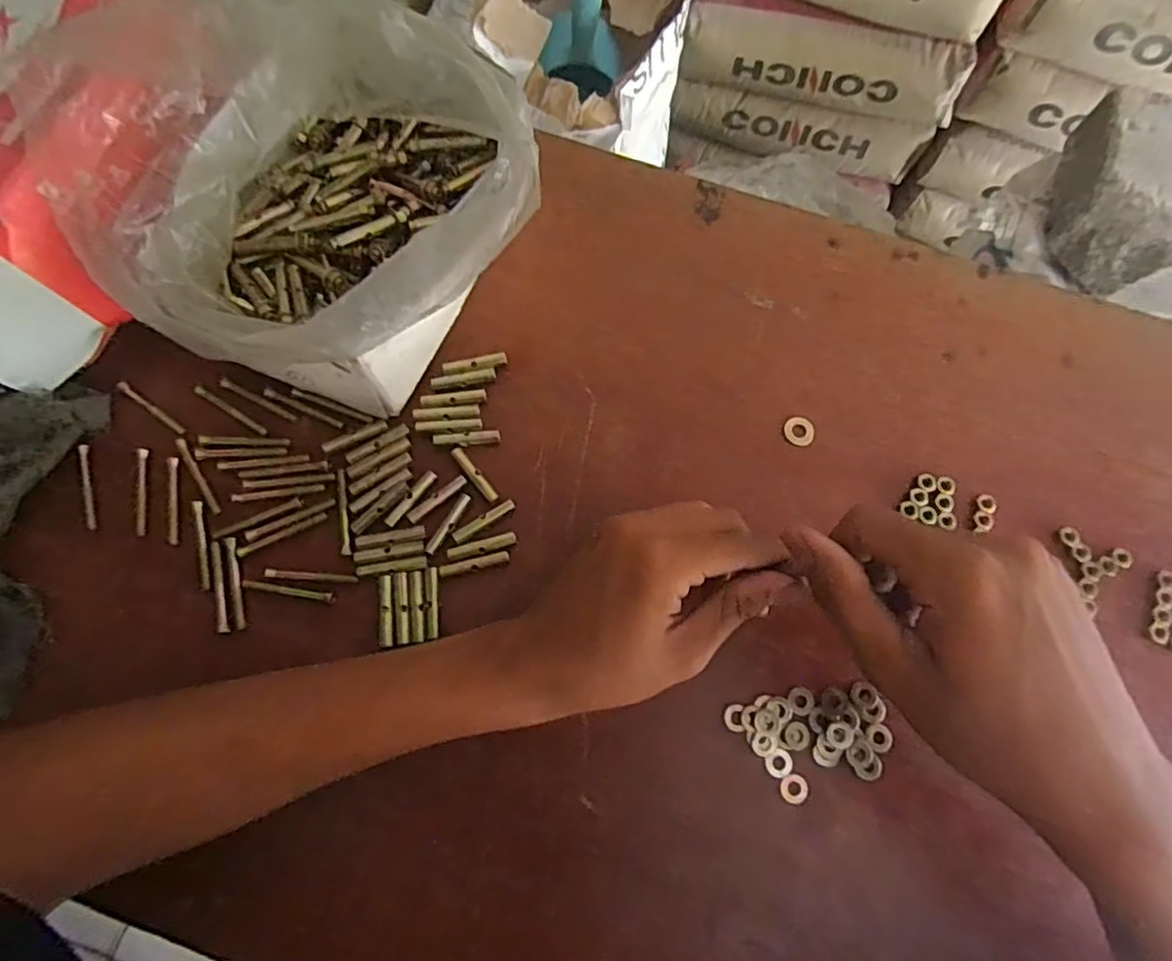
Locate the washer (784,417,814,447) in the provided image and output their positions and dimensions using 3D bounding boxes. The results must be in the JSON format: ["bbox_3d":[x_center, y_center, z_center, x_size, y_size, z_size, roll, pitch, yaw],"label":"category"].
[{"bbox_3d":[0.123,-0.029,0.352,0.017,0.004,0.017,0,75,-1],"label":"washer"}]

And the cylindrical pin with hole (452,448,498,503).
[{"bbox_3d":[-0.061,-0.004,0.333,0.007,0.004,0.036,-38,79,-11],"label":"cylindrical pin with hole"}]

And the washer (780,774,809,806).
[{"bbox_3d":[0.102,0.152,0.302,0.013,0.004,0.014,15,75,3],"label":"washer"}]

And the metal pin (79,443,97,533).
[{"bbox_3d":[-0.266,0.004,0.327,0.005,0.004,0.047,-15,76,-5],"label":"metal pin"}]

